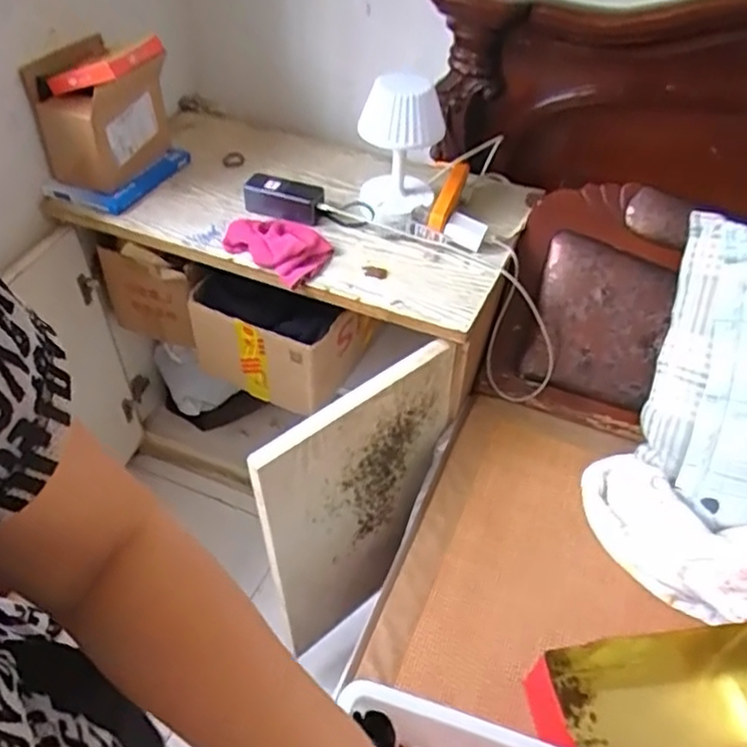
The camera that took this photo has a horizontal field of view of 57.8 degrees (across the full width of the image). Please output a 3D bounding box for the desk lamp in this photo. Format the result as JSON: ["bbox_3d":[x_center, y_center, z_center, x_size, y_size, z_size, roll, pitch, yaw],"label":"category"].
[{"bbox_3d":[0.041,-0.362,1.099,0.126,0.231,0.110,9,45,5],"label":"desk lamp"}]

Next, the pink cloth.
[{"bbox_3d":[-0.150,-0.202,1.063,0.155,0.037,0.104,28,50,23],"label":"pink cloth"}]

